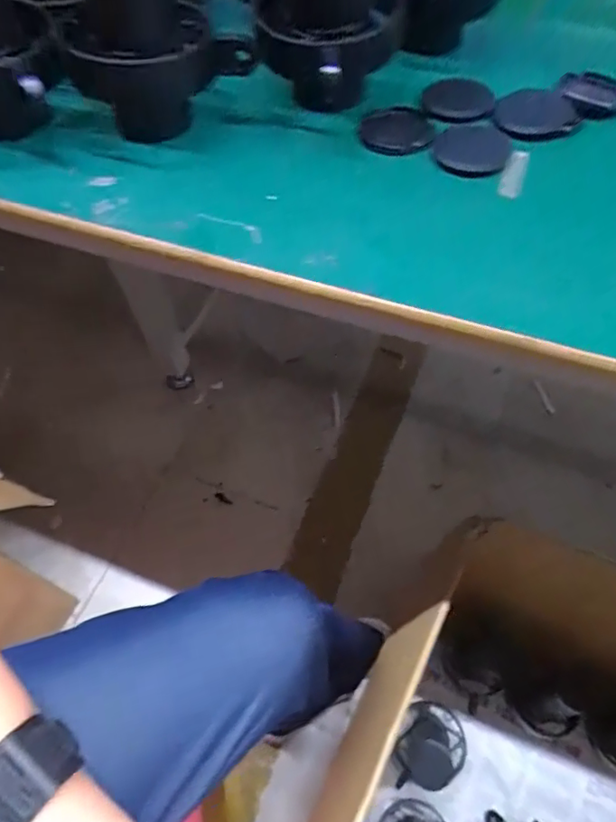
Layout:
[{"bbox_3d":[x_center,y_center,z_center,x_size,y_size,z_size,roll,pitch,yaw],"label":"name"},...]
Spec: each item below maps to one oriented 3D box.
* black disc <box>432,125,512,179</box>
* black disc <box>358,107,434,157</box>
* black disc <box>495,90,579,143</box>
[{"bbox_3d":[0.106,-0.170,0.341,0.047,0.006,0.053,11,59,11],"label":"black disc"},{"bbox_3d":[0.059,-0.191,0.360,0.049,0.007,0.052,7,58,8],"label":"black disc"},{"bbox_3d":[0.158,-0.208,0.371,0.055,0.006,0.056,-2,57,3],"label":"black disc"}]

